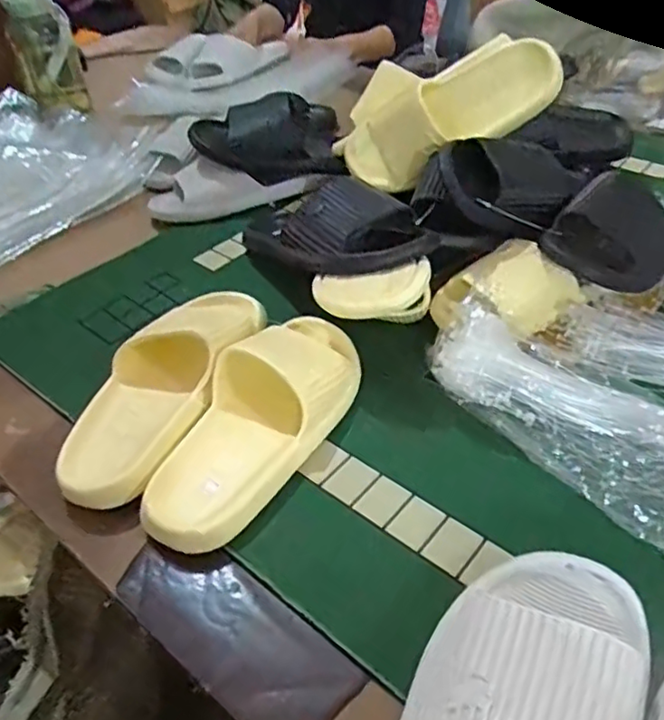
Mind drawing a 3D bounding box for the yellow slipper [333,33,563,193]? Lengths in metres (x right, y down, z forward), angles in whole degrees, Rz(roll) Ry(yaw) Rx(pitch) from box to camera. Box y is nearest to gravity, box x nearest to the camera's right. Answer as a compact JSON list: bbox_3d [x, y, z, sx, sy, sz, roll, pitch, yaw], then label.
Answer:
[{"bbox_3d":[0.117,-0.289,0.727,0.275,0.119,0.108,-13,34,29],"label":"yellow slipper"}]

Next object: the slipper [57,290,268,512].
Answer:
[{"bbox_3d":[-0.139,0.011,0.535,0.097,0.073,0.253,15,44,21],"label":"slipper"}]

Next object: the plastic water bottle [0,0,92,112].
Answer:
[{"bbox_3d":[-0.498,-0.537,1.085,0.104,0.209,0.118,-18,42,-15],"label":"plastic water bottle"}]

